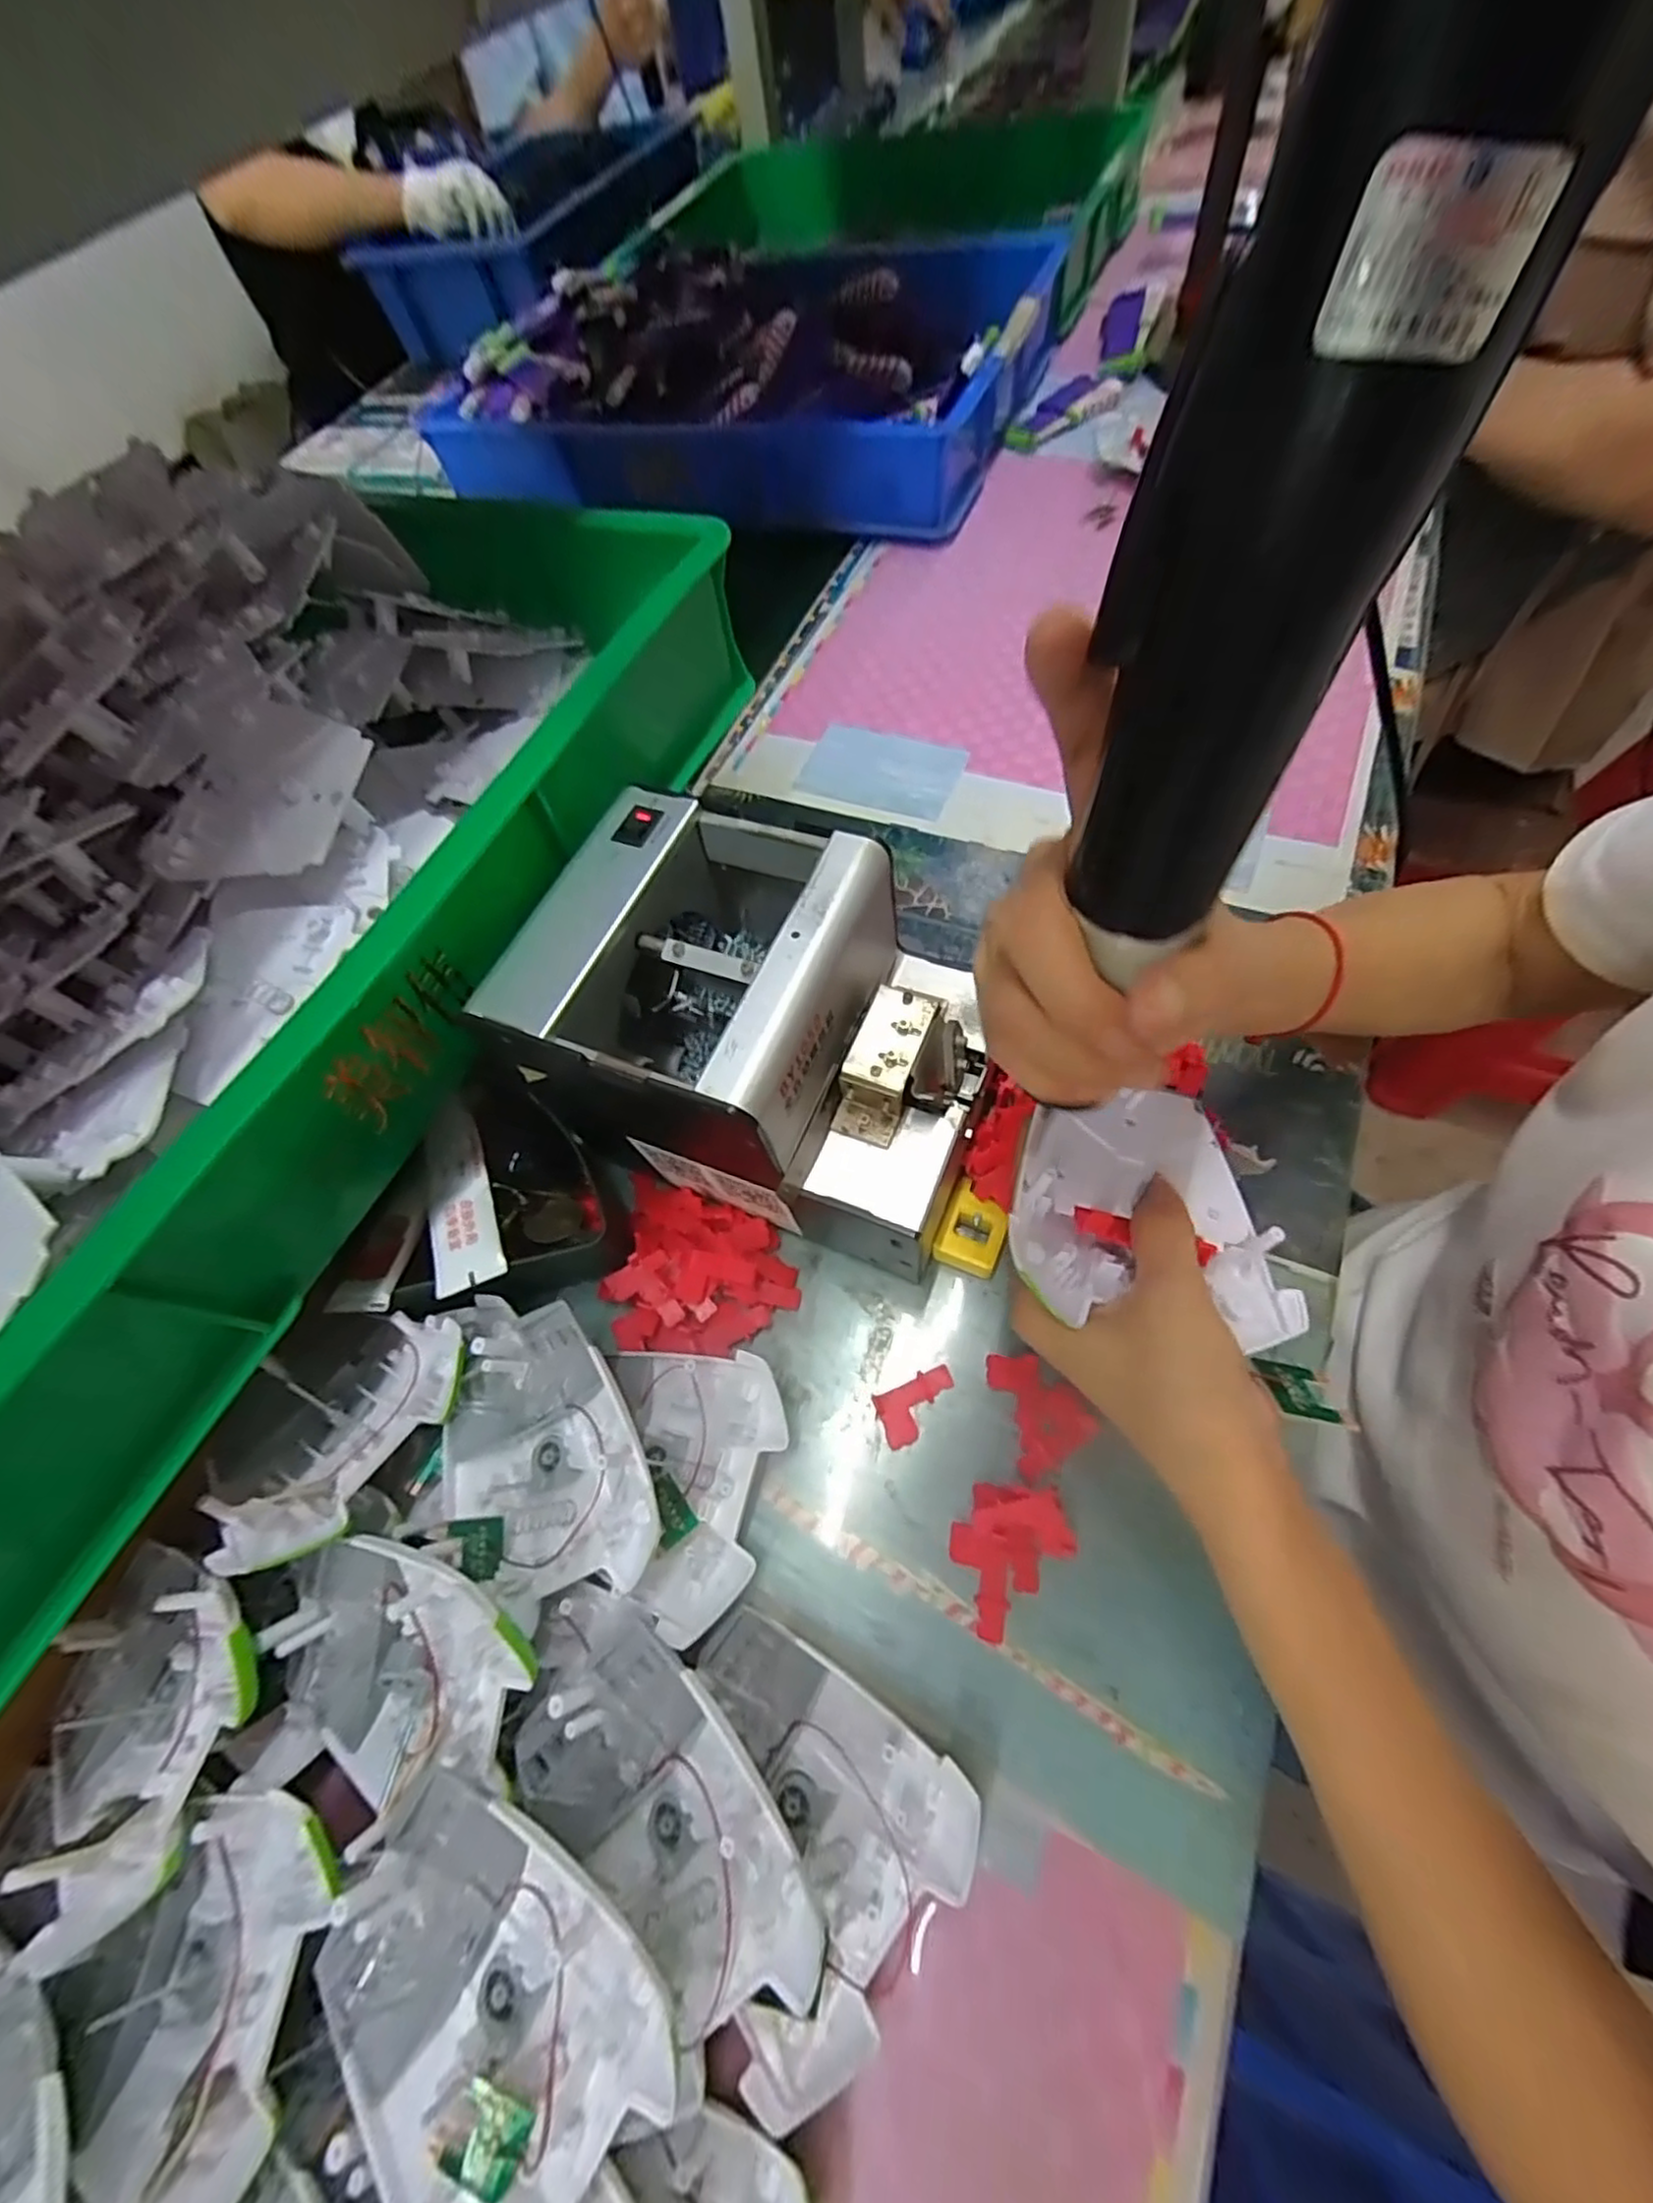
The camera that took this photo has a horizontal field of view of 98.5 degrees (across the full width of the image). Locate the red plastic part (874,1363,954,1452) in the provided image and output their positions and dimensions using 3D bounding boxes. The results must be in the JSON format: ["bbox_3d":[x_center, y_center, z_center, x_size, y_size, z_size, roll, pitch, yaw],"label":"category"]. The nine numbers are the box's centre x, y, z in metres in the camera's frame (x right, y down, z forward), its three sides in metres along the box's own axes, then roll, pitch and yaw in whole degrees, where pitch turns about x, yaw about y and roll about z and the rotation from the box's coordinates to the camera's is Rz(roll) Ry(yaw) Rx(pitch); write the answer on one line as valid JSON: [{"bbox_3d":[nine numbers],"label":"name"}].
[{"bbox_3d":[0.041,0.134,0.313,0.037,0.004,0.023,-26,63,-6],"label":"red plastic part"}]

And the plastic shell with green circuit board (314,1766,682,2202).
[{"bbox_3d":[-0.100,0.266,0.203,0.103,0.029,0.096,26,70,18],"label":"plastic shell with green circuit board"}]

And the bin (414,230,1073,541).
[{"bbox_3d":[-0.077,-0.706,0.678,0.516,0.096,0.350,16,67,15],"label":"bin"}]

